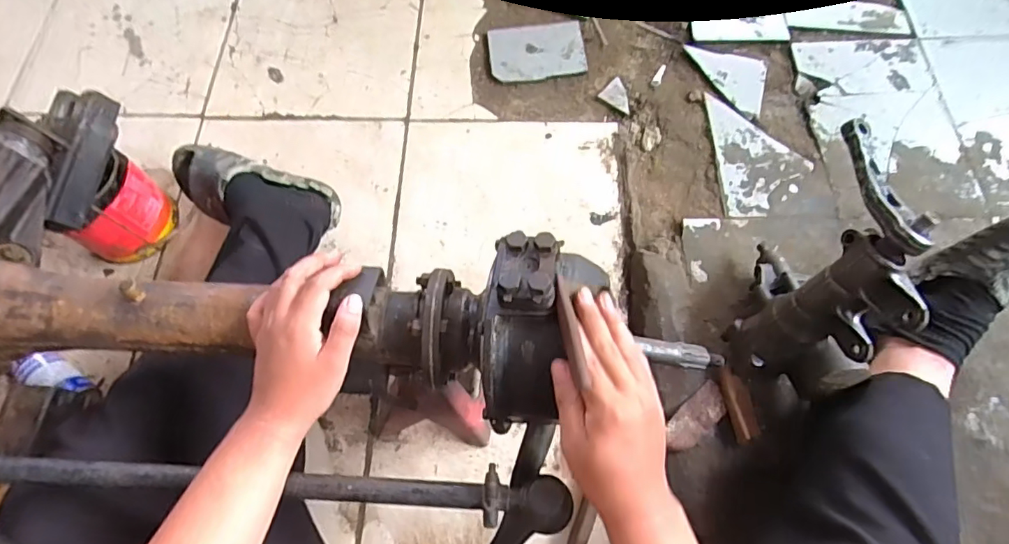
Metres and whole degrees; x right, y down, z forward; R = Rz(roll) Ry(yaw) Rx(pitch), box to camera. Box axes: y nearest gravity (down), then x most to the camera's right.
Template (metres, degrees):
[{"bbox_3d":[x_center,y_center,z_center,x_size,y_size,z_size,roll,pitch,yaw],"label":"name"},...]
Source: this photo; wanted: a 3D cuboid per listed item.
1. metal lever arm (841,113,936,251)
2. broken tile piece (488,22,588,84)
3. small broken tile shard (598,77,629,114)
[{"bbox_3d":[0.427,-0.102,0.592,0.035,0.033,0.171,-7,68,-2],"label":"metal lever arm"},{"bbox_3d":[0.065,-0.441,1.052,0.185,0.014,0.135,-5,68,-1],"label":"broken tile piece"},{"bbox_3d":[0.222,-0.340,1.010,0.066,0.009,0.053,39,74,15],"label":"small broken tile shard"}]

